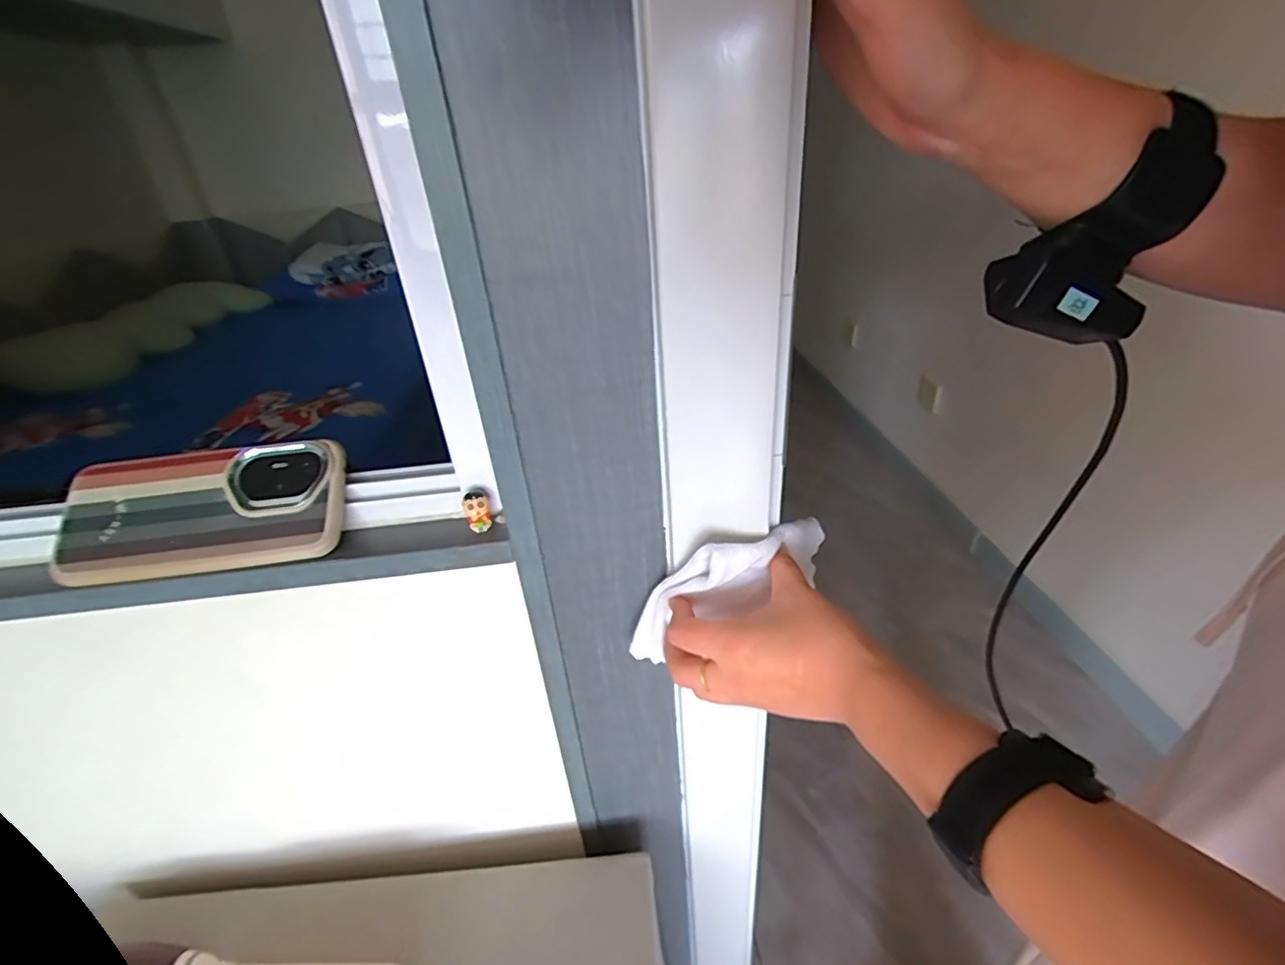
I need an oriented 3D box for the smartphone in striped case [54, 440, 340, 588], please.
[{"bbox_3d":[-0.274,0.017,0.363,0.162,0.079,0.010,-6,-19,-7],"label":"smartphone in striped case"}]

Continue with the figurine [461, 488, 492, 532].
[{"bbox_3d":[-0.106,0.017,0.369,0.016,0.024,0.016,-14,31,-14],"label":"figurine"}]

